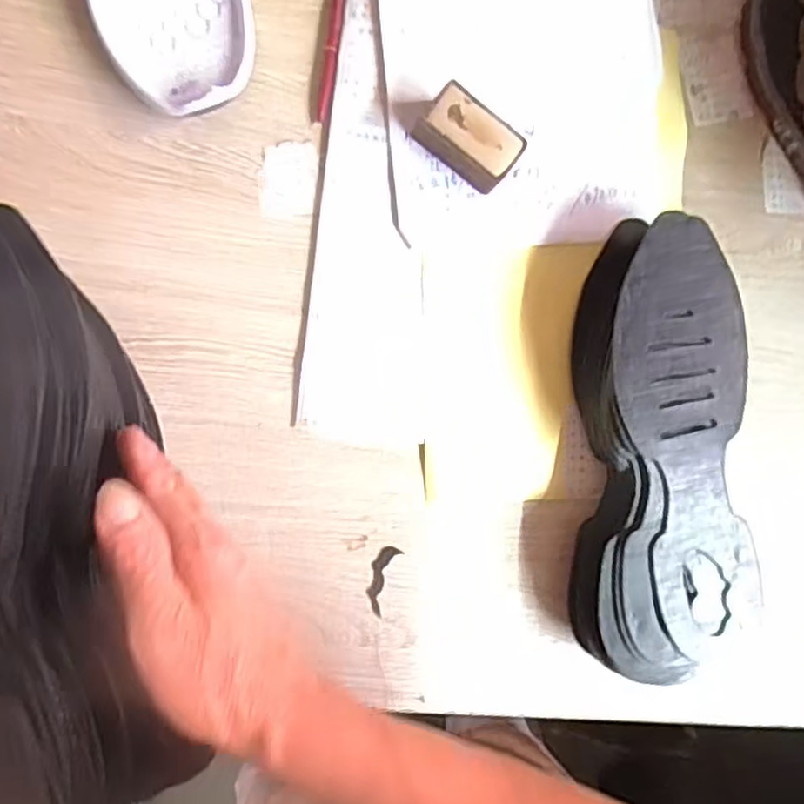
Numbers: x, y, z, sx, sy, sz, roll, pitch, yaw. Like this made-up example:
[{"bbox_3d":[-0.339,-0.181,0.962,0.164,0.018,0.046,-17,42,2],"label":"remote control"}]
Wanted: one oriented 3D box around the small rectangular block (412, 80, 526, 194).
[{"bbox_3d":[0.044,-0.175,0.452,0.065,0.038,0.040,33,84,-6],"label":"small rectangular block"}]

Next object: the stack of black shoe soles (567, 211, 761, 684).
[{"bbox_3d":[0.177,0.028,0.458,0.119,0.058,0.304,3,88,-8],"label":"stack of black shoe soles"}]

